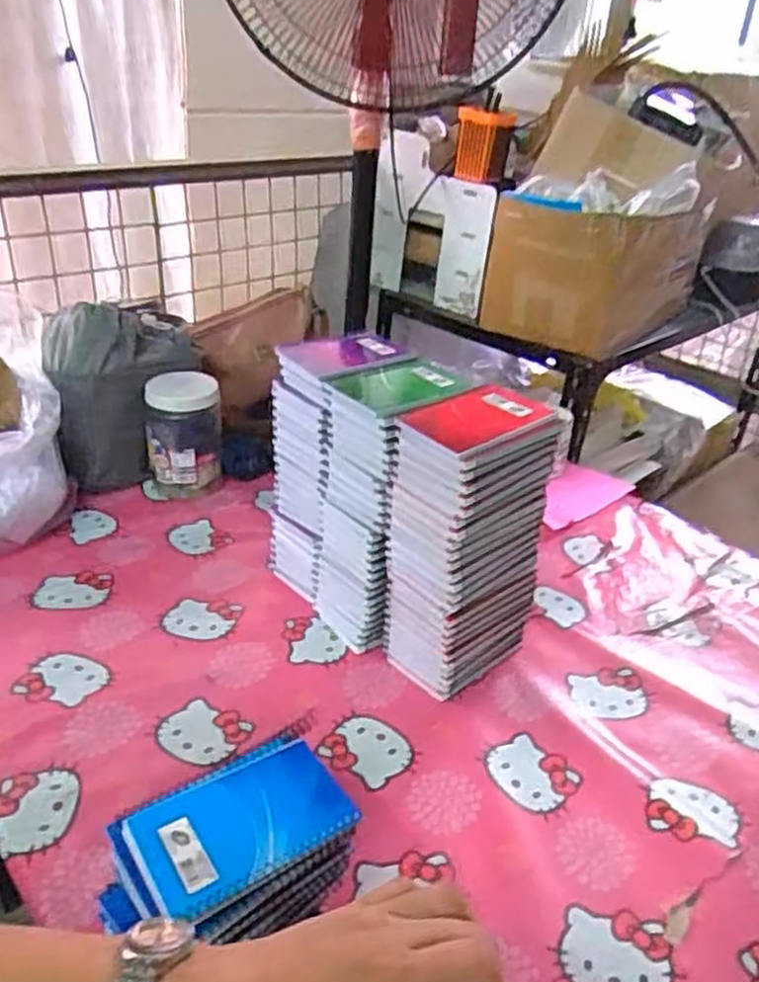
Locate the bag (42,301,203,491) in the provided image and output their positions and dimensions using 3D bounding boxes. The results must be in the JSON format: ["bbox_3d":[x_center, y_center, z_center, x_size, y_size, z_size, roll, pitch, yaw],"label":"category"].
[{"bbox_3d":[-0.347,-0.128,1.081,0.210,0.247,0.110,-21,38,-36],"label":"bag"}]

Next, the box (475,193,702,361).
[{"bbox_3d":[0.365,-0.385,1.315,0.250,0.203,0.352,24,36,31],"label":"box"}]

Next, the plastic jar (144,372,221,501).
[{"bbox_3d":[-0.275,-0.075,1.088,0.099,0.163,0.084,-6,31,-16],"label":"plastic jar"}]

